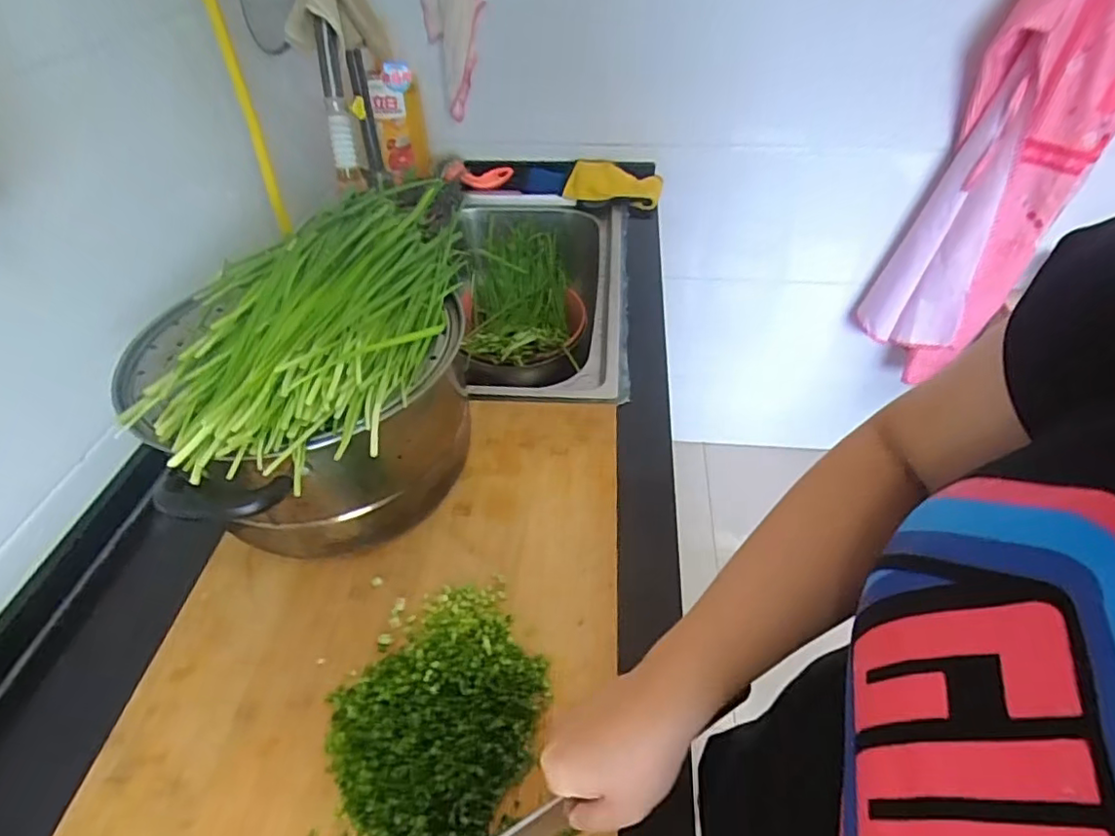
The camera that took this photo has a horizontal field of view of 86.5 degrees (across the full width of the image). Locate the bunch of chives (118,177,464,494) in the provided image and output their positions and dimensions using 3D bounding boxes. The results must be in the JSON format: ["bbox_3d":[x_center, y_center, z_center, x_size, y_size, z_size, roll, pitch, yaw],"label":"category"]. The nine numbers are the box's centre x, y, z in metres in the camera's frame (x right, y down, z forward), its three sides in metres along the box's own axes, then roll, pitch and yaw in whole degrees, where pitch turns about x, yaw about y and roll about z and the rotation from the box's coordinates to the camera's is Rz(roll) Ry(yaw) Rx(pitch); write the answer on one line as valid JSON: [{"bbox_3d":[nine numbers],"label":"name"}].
[{"bbox_3d":[-0.209,-0.111,0.530,0.228,0.052,0.393,-3,44,-2],"label":"bunch of chives"}]

